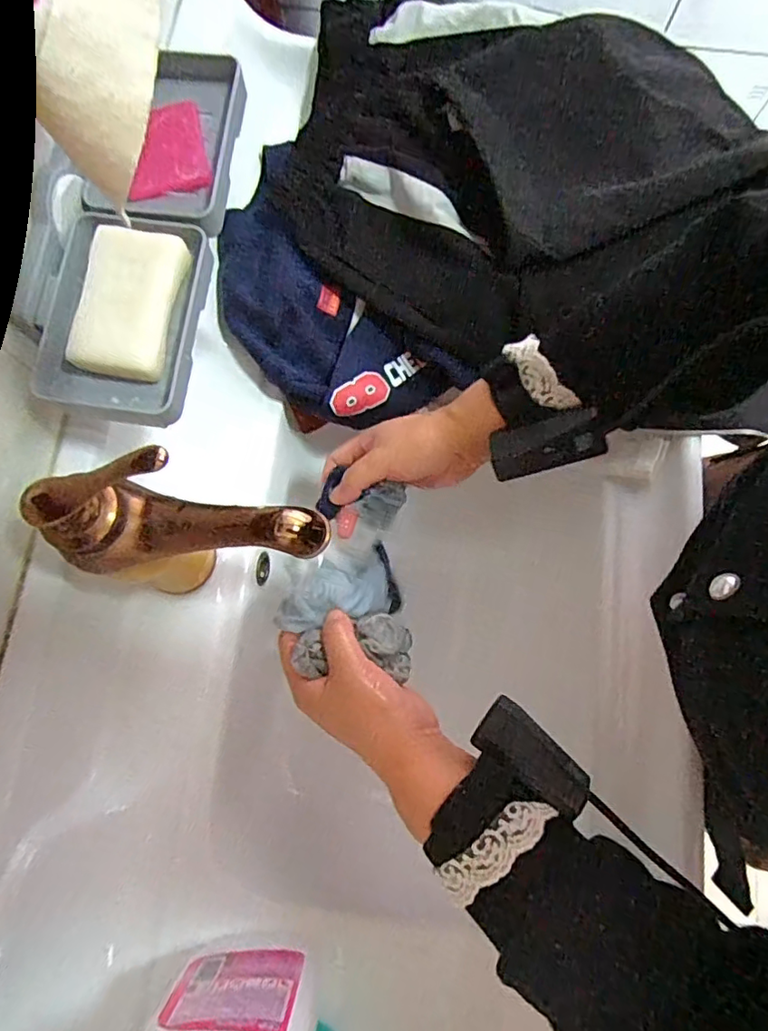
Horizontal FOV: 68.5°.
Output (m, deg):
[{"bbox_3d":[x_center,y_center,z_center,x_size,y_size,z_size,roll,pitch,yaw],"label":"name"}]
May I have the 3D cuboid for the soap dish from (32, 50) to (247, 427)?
[{"bbox_3d":[-0.145,-0.195,0.366,0.083,0.034,0.273,9,78,2],"label":"soap dish"}]

